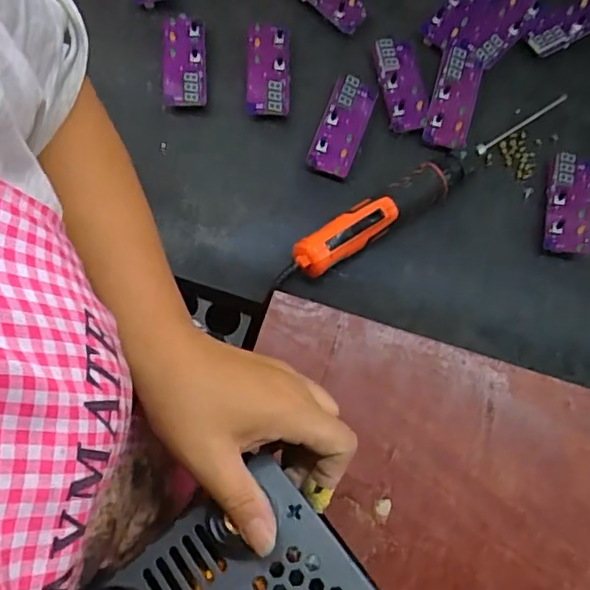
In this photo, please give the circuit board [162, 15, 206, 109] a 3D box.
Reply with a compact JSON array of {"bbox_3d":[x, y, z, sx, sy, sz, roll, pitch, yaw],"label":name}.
[{"bbox_3d":[-0.129,-0.274,0.683,0.049,0.017,0.110,-1,85,7],"label":"circuit board"}]

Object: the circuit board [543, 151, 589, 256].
[{"bbox_3d":[0.291,-0.096,0.629,0.045,0.029,0.105,10,76,2],"label":"circuit board"}]

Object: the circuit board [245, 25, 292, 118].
[{"bbox_3d":[-0.030,-0.250,0.659,0.050,0.012,0.098,3,91,12],"label":"circuit board"}]

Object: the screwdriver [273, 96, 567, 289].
[{"bbox_3d":[0.138,-0.112,0.621,0.365,0.038,0.045,-30,78,-8],"label":"screwdriver"}]

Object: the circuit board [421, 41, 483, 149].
[{"bbox_3d":[0.178,-0.225,0.653,0.046,0.013,0.124,15,76,3],"label":"circuit board"}]

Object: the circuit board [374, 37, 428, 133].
[{"bbox_3d":[0.120,-0.238,0.657,0.046,0.010,0.107,-10,76,-3],"label":"circuit board"}]

